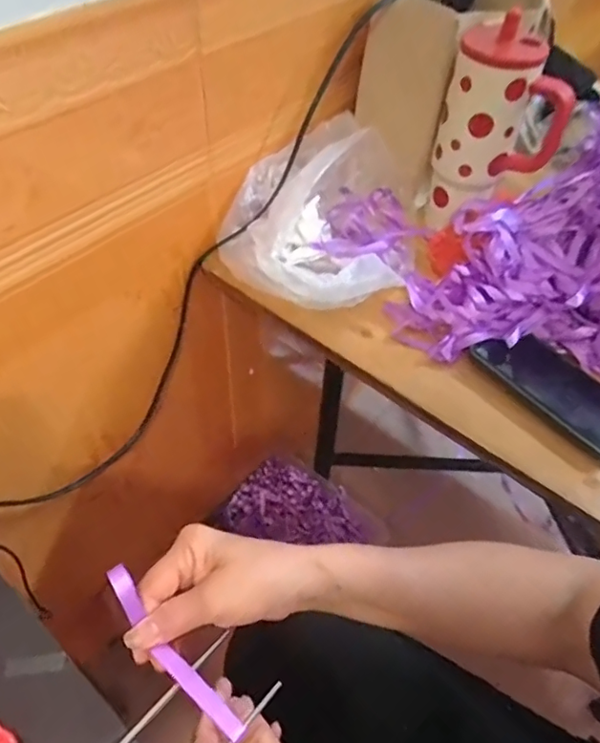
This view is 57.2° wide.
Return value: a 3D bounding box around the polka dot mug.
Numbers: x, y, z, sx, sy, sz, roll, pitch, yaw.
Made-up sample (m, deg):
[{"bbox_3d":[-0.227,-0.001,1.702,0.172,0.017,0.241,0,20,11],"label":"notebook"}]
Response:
[{"bbox_3d":[0.218,-0.264,0.611,0.127,0.192,0.100,17,52,11],"label":"polka dot mug"}]

